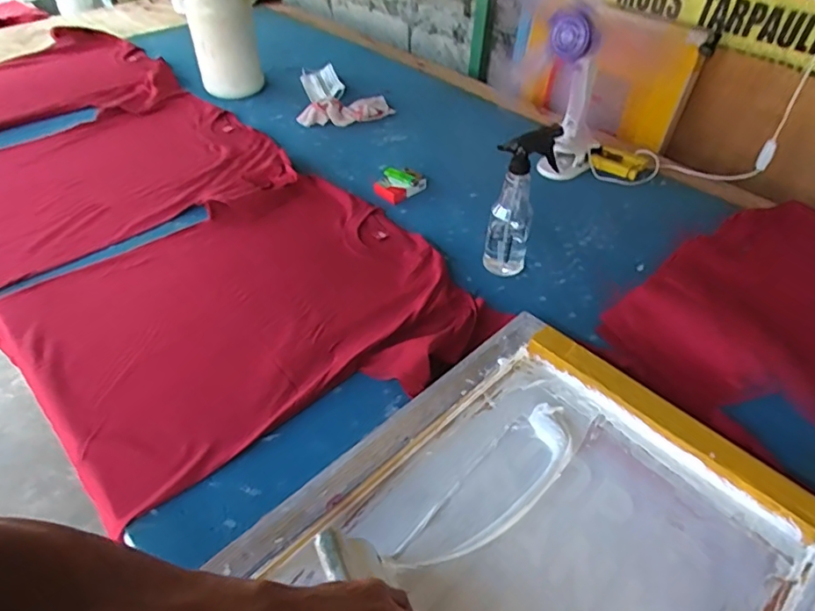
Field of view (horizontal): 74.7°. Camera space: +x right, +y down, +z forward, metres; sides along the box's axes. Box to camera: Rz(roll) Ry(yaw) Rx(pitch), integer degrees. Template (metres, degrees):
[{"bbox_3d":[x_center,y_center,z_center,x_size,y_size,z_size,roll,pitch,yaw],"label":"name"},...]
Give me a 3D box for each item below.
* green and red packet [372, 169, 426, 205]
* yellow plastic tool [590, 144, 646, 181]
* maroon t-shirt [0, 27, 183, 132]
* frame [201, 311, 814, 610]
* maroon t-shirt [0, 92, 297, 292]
[{"bbox_3d":[-0.017,-0.240,1.060,0.100,0.032,0.081,-29,53,-27],"label":"green and red packet"},{"bbox_3d":[0.430,-0.296,1.107,0.106,0.030,0.045,26,50,22],"label":"yellow plastic tool"},{"bbox_3d":[-0.975,-0.583,1.379,0.603,0.041,0.614,-26,52,-27],"label":"maroon t-shirt"},{"bbox_3d":[0.110,0.285,0.526,0.590,0.044,0.450,-34,55,-30],"label":"frame"},{"bbox_3d":[-0.587,-0.278,1.083,0.585,0.028,0.512,-29,53,-27],"label":"maroon t-shirt"}]

